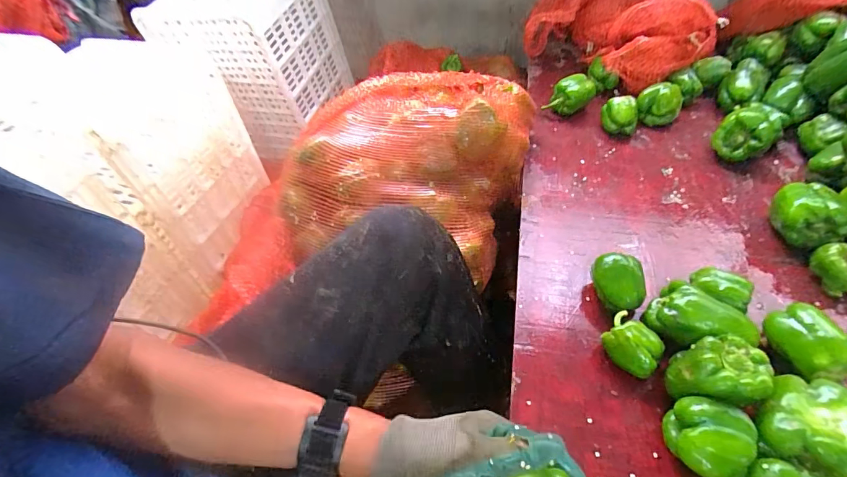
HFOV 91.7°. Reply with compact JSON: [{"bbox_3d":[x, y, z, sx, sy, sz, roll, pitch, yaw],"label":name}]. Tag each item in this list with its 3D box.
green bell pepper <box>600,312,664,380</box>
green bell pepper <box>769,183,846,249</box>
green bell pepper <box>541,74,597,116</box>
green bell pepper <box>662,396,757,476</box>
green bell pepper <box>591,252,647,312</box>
[{"bbox_3d":[0.242,0.126,0.479,0.061,0.048,0.060,-2,49,3],"label":"green bell pepper"},{"bbox_3d":[0.544,-0.030,0.583,0.067,0.069,0.091,-34,54,-23],"label":"green bell pepper"},{"bbox_3d":[0.285,-0.288,0.818,0.094,0.055,0.058,-8,49,-2],"label":"green bell pepper"},{"bbox_3d":[0.276,0.196,0.405,0.065,0.059,0.062,23,54,23],"label":"green bell pepper"},{"bbox_3d":[0.249,0.062,0.531,0.065,0.061,0.063,22,54,22],"label":"green bell pepper"}]

